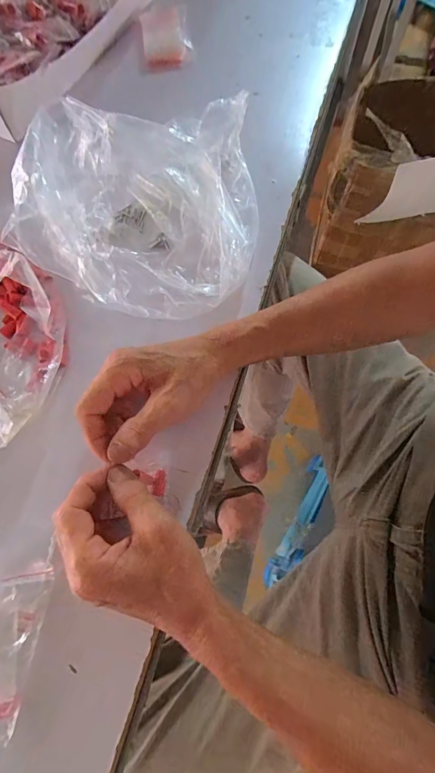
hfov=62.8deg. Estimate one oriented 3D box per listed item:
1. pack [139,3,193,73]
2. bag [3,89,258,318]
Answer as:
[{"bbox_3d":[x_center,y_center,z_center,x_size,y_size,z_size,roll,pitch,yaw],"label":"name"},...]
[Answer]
[{"bbox_3d":[-0.073,-0.482,0.494,0.066,0.024,0.118,-8,72,-1],"label":"pack"},{"bbox_3d":[-0.066,-0.194,0.355,0.204,0.094,0.253,0,72,1],"label":"bag"}]

